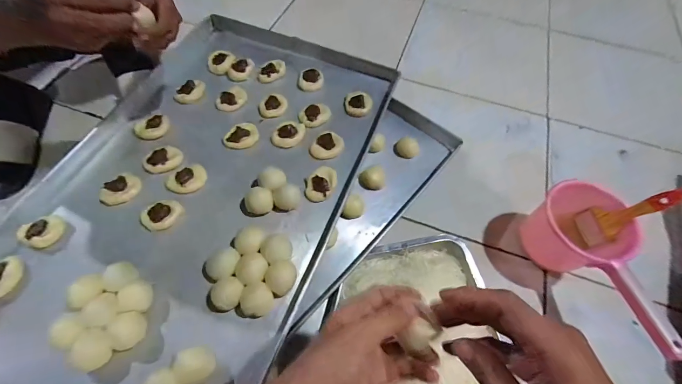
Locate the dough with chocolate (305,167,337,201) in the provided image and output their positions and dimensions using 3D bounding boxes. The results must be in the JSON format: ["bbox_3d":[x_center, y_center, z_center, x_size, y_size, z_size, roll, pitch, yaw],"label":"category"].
[{"bbox_3d":[-0.032,-0.013,0.500,0.040,0.022,0.058,21,62,9],"label":"dough with chocolate"}]

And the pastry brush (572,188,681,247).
[{"bbox_3d":[0.457,0.040,0.490,0.009,0.151,0.060,-8,69,-23],"label":"pastry brush"}]

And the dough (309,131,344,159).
[{"bbox_3d":[-0.024,-0.084,0.539,0.058,0.018,0.046,-4,61,-5],"label":"dough"}]

